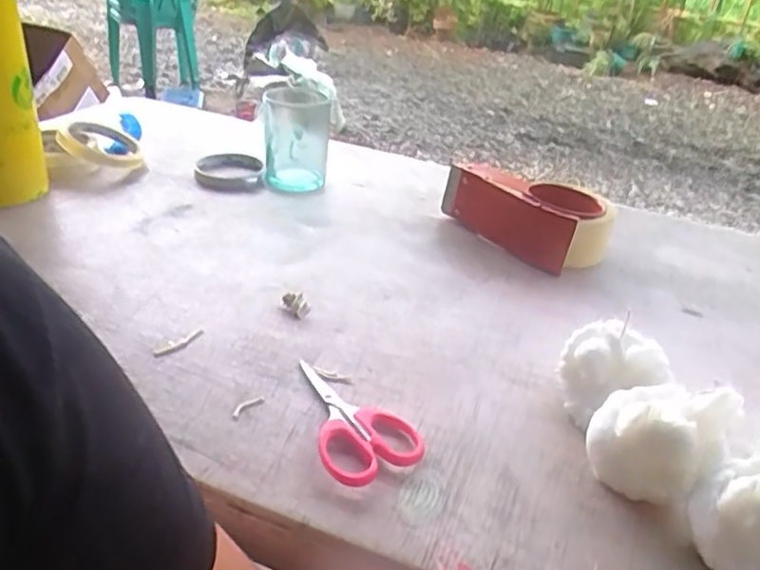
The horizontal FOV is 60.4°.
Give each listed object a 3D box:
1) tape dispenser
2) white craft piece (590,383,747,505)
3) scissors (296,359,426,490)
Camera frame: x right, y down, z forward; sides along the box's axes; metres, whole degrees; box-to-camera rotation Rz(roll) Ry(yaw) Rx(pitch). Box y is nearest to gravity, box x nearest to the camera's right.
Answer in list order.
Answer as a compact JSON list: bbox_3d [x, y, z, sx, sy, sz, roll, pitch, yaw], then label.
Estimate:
[{"bbox_3d":[0.156,-0.081,0.675,0.104,0.062,0.160,-22,41,-38],"label":"tape dispenser"},{"bbox_3d":[0.158,0.092,0.377,0.069,0.072,0.056,28,38,32],"label":"white craft piece"},{"bbox_3d":[-0.022,0.083,0.419,0.061,0.009,0.110,-13,36,-29],"label":"scissors"}]

